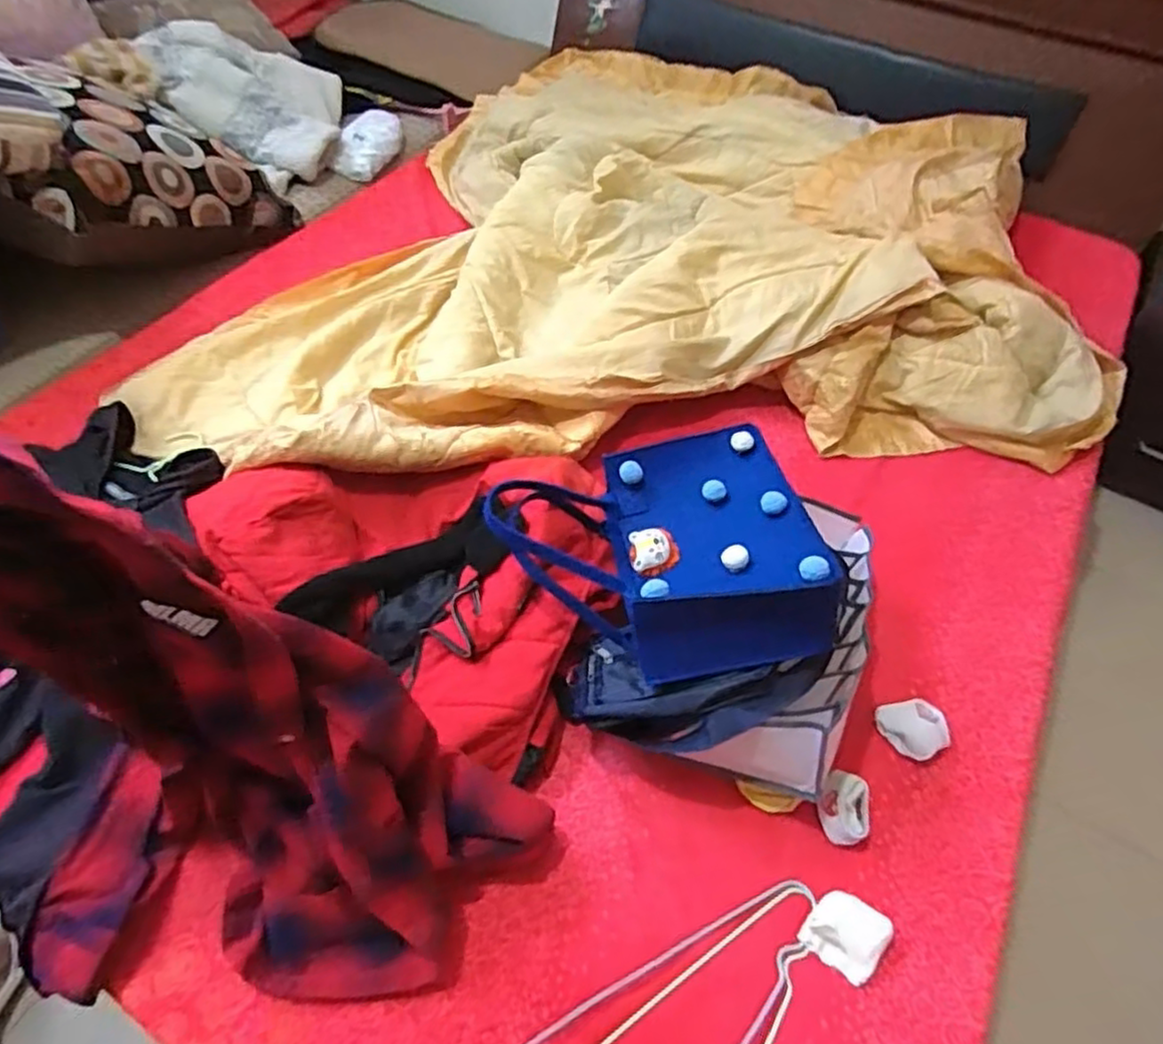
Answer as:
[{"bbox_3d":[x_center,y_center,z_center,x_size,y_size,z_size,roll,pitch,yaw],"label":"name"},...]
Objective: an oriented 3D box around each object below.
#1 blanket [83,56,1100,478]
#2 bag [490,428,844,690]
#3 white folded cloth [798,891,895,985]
[{"bbox_3d":[0.210,-0.502,1.297,1.417,0.190,1.552,19,56,13],"label":"blanket"},{"bbox_3d":[0.076,0.029,0.782,0.333,0.121,0.308,-6,51,-1],"label":"bag"},{"bbox_3d":[0.271,0.420,0.708,0.070,0.029,0.065,36,60,20],"label":"white folded cloth"}]

